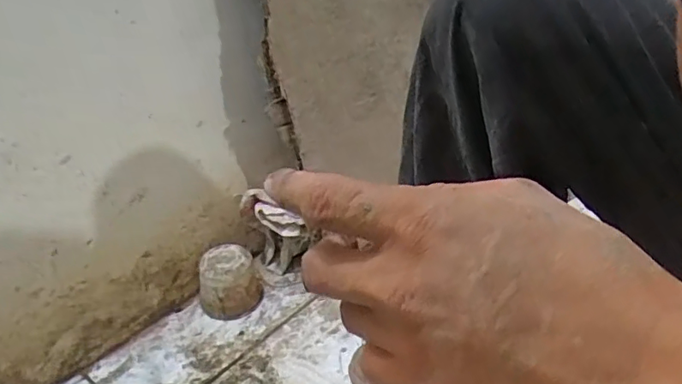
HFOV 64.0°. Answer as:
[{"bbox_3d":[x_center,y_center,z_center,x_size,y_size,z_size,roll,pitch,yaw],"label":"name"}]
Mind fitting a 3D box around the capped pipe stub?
[{"bbox_3d":[-0.165,0.136,0.820,0.072,0.090,0.087,20,37,35],"label":"capped pipe stub"}]

